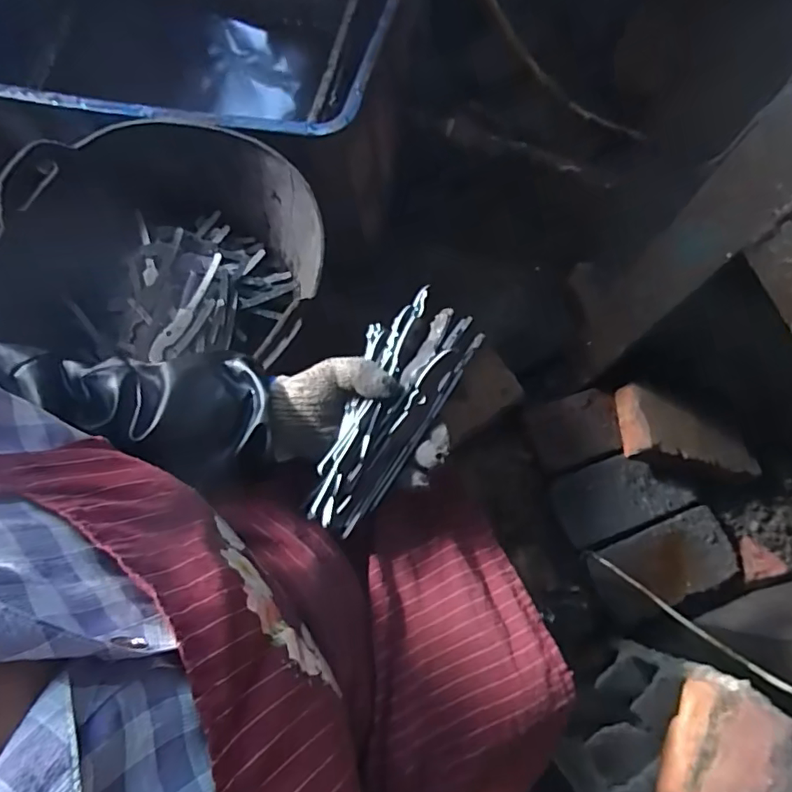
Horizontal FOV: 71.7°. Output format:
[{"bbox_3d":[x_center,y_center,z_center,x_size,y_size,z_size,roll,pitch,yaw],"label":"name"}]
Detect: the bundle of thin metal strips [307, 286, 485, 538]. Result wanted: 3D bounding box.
[{"bbox_3d":[-0.006,0.006,0.443,0.081,0.065,0.207,26,77,6],"label":"bundle of thin metal strips"}]

